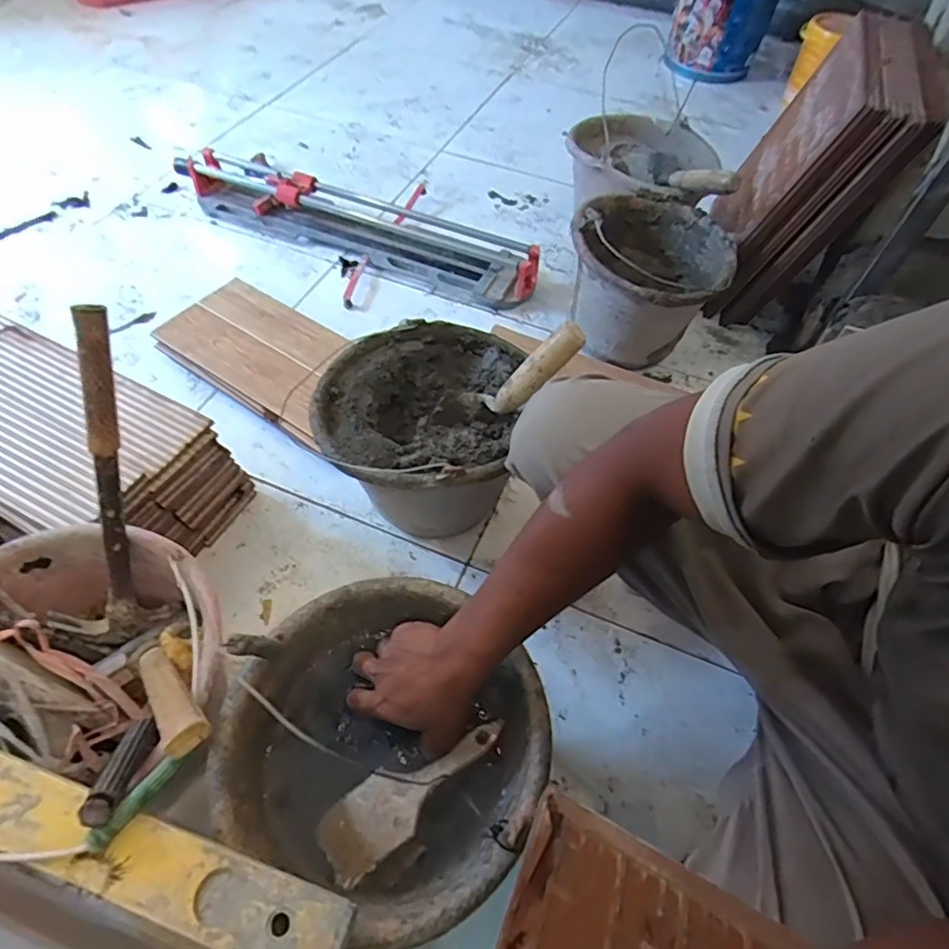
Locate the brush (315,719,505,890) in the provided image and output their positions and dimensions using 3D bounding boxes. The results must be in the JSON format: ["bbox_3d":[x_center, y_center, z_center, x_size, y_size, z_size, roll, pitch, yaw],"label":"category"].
[{"bbox_3d":[-0.053,0.280,0.517,0.178,0.009,0.060,-31,63,-22],"label":"brush"}]

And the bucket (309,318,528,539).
[{"bbox_3d":[-0.074,-0.047,0.767,0.232,0.213,0.255,12,56,5],"label":"bucket"}]

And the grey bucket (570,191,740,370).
[{"bbox_3d":[0.282,-0.327,0.982,0.260,0.222,0.277,28,59,15],"label":"grey bucket"}]

